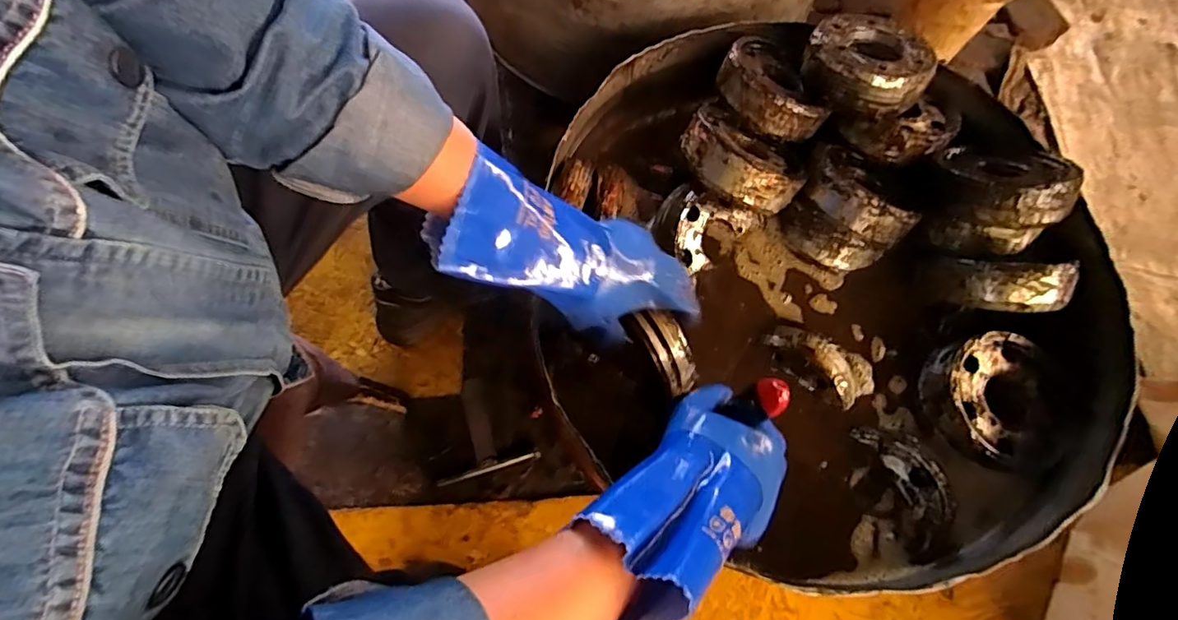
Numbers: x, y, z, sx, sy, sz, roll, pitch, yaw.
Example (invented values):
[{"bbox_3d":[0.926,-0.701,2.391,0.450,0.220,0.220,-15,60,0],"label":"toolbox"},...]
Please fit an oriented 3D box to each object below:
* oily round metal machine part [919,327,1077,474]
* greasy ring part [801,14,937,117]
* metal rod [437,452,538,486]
[{"bbox_3d":[0.369,0.078,0.502,0.116,0.035,0.111,1,69,-2],"label":"oily round metal machine part"},{"bbox_3d":[0.278,-0.249,0.558,0.113,0.050,0.106,1,69,-2],"label":"greasy ring part"},{"bbox_3d":[-0.136,0.215,0.750,0.141,0.009,0.009,-14,70,-8],"label":"metal rod"}]

